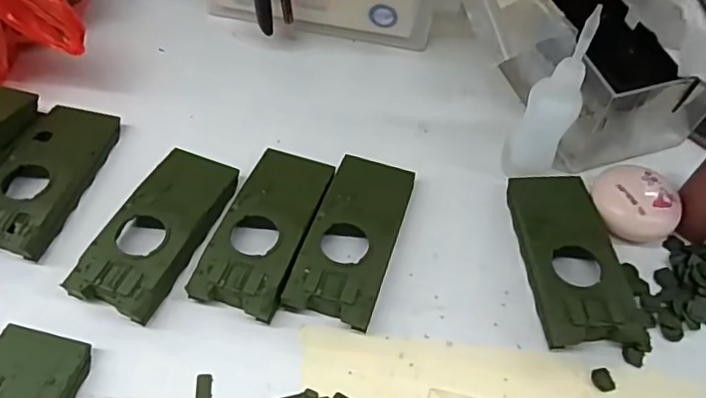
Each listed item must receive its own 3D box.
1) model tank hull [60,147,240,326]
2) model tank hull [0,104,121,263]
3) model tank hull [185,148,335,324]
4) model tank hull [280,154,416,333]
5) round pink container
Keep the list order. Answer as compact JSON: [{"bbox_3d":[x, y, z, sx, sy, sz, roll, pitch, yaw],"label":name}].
[{"bbox_3d":[-0.106,0.017,0.319,0.049,0.019,0.104,19,57,11],"label":"model tank hull"},{"bbox_3d":[-0.182,-0.014,0.339,0.047,0.020,0.102,13,56,7],"label":"model tank hull"},{"bbox_3d":[-0.047,0.016,0.321,0.047,0.020,0.105,15,56,9],"label":"model tank hull"},{"bbox_3d":[0.001,0.020,0.320,0.045,0.019,0.105,16,57,9],"label":"model tank hull"},{"bbox_3d":[0.163,0.004,0.334,0.041,0.021,0.047,-33,62,-22],"label":"round pink container"}]

